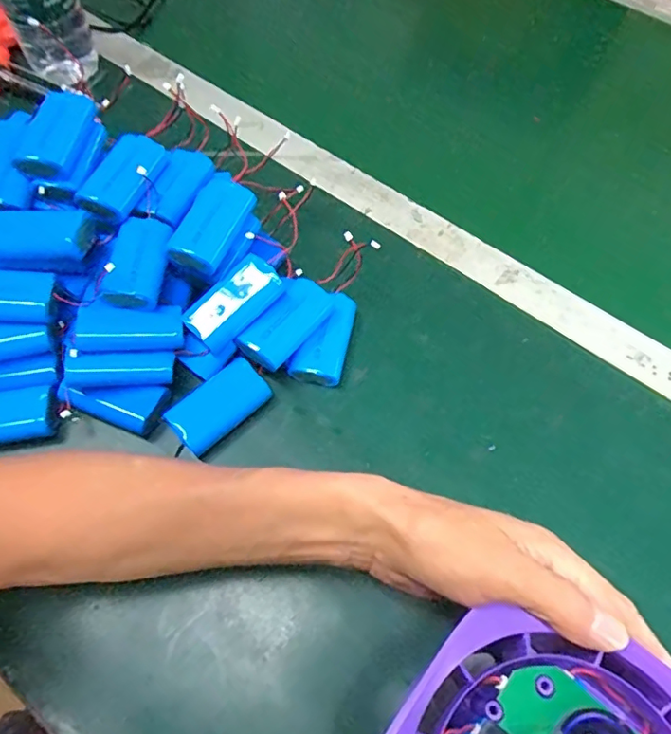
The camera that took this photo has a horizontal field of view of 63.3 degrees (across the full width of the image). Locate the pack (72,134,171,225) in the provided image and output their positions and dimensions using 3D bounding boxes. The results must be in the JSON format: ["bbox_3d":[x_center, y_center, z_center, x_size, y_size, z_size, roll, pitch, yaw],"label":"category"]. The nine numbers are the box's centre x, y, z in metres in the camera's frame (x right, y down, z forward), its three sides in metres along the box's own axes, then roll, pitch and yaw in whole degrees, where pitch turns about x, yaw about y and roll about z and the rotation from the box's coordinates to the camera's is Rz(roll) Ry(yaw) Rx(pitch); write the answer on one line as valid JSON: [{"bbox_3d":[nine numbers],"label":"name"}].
[{"bbox_3d":[-0.150,-0.135,0.385,0.032,0.023,0.079,24,65,11],"label":"pack"}]

